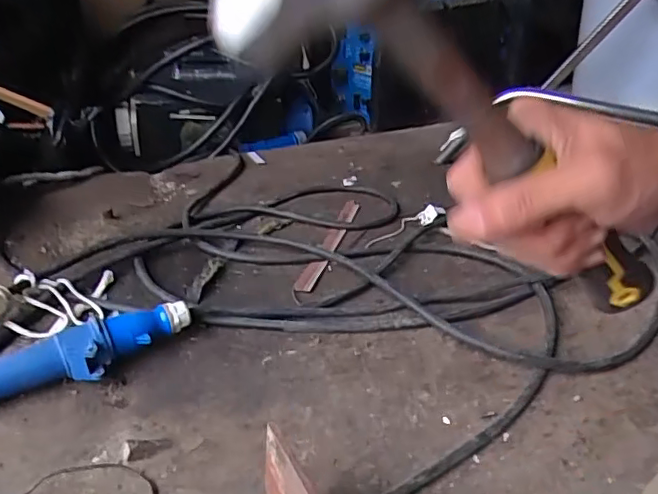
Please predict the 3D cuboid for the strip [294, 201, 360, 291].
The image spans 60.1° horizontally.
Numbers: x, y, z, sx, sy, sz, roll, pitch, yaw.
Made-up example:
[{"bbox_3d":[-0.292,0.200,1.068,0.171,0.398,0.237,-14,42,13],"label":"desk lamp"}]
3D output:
[{"bbox_3d":[0.007,-0.015,0.890,0.025,0.011,0.294,11,33,12],"label":"strip"}]

